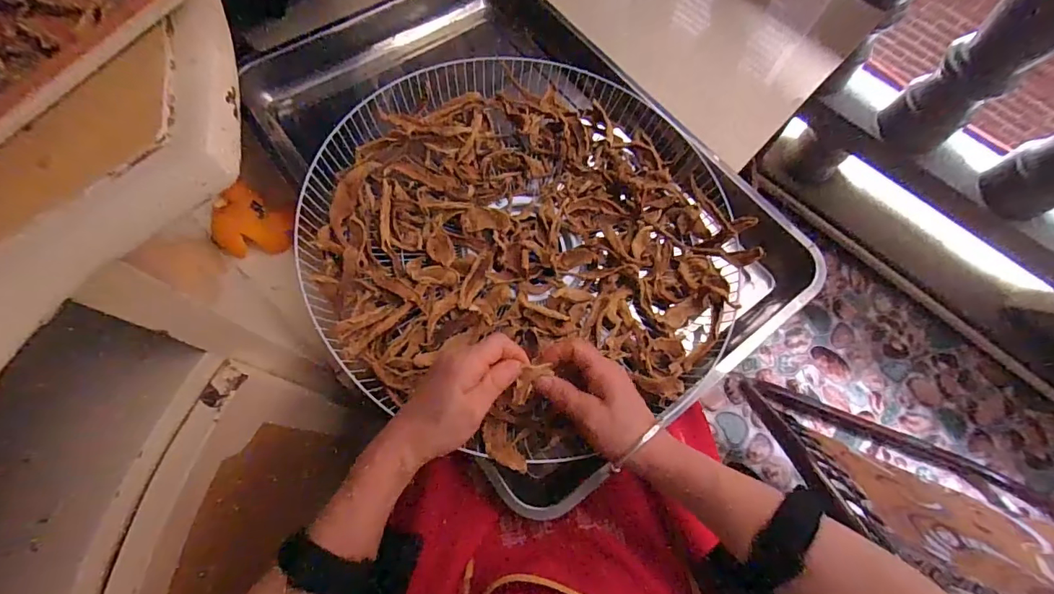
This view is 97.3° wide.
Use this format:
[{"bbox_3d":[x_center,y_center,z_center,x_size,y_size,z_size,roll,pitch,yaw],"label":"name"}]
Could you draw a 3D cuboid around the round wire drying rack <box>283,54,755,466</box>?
[{"bbox_3d":[0.002,-0.069,0.470,0.407,0.080,0.410,1,69,-2],"label":"round wire drying rack"}]

